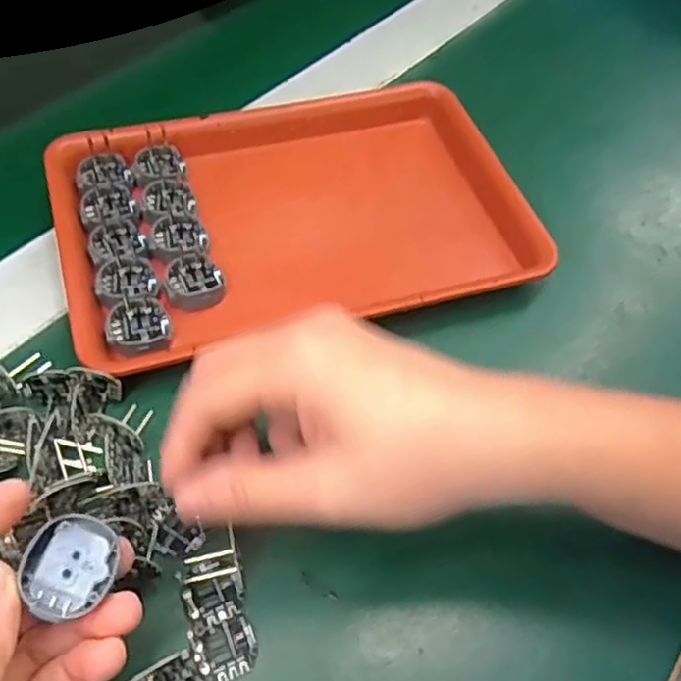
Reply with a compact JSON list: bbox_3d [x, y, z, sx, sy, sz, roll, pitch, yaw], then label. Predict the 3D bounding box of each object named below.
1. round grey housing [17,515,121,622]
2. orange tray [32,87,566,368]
[{"bbox_3d":[-0.078,0.064,0.198,0.025,0.012,0.025,-3,74,-21],"label":"round grey housing"},{"bbox_3d":[-0.024,-0.068,0.361,0.231,0.028,0.146,-14,58,-14],"label":"orange tray"}]

